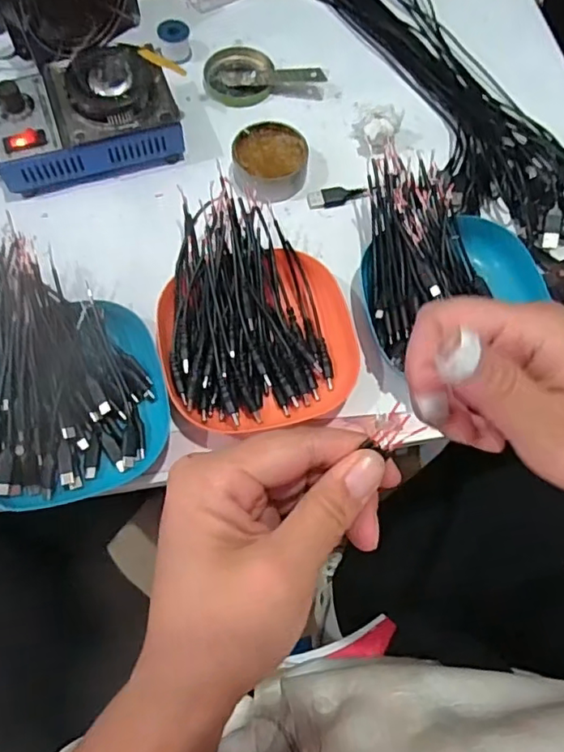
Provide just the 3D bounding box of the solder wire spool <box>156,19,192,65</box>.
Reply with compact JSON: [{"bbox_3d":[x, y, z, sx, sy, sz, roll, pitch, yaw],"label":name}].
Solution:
[{"bbox_3d":[-0.101,-0.316,0.537,0.028,0.030,0.027,1,69,-2],"label":"solder wire spool"}]

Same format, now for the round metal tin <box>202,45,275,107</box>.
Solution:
[{"bbox_3d":[-0.041,-0.289,0.541,0.068,0.012,0.069,1,69,-2],"label":"round metal tin"}]

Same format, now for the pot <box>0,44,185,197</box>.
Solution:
[{"bbox_3d":[-0.167,-0.219,0.474,0.150,0.058,0.089,-20,71,-10],"label":"pot"}]

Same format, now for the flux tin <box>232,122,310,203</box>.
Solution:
[{"bbox_3d":[-0.009,-0.184,0.483,0.062,0.027,0.066,1,69,-2],"label":"flux tin"}]

